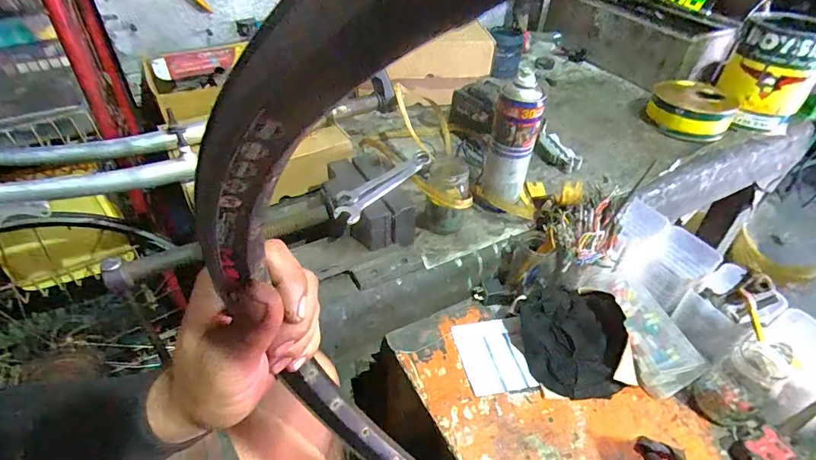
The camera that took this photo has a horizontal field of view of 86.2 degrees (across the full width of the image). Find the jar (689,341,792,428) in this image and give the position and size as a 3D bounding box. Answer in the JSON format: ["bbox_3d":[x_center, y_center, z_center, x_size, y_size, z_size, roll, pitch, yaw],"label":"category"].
[{"bbox_3d":[0.395,0.184,0.518,0.064,0.100,0.061,2,43,-2],"label":"jar"}]

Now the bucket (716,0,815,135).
[{"bbox_3d":[0.773,-0.352,0.921,0.173,0.243,0.212,32,50,26],"label":"bucket"}]

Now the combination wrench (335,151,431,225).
[{"bbox_3d":[-0.028,-0.062,0.599,0.032,0.012,0.185,28,48,24],"label":"combination wrench"}]

